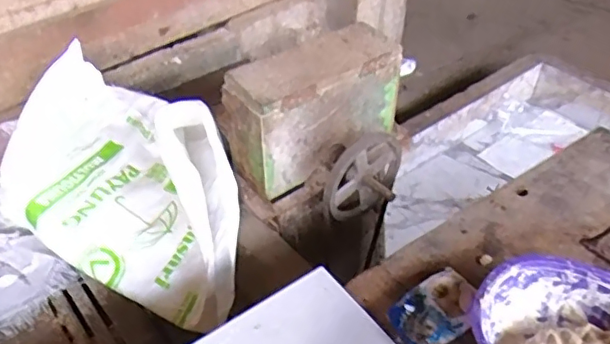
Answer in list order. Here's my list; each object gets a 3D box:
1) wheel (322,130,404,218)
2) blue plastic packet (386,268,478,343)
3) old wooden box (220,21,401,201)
[{"bbox_3d":[0.136,0.025,1.137,0.188,0.202,0.100,1,31,-48],"label":"wheel"},{"bbox_3d":[0.170,0.176,0.727,0.117,0.016,0.080,-26,47,-27],"label":"blue plastic packet"},{"bbox_3d":[0.021,-0.145,1.164,0.349,0.207,0.132,-26,47,-27],"label":"old wooden box"}]

